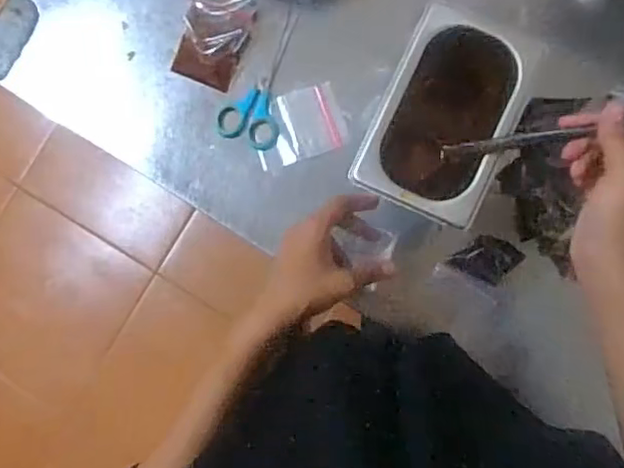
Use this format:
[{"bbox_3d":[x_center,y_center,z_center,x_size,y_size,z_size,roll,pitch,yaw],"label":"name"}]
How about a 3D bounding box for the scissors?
[{"bbox_3d":[-0.059,-0.171,0.677,0.065,0.008,0.153,10,87,3],"label":"scissors"}]

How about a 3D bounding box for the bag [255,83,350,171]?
[{"bbox_3d":[-0.014,-0.116,0.672,0.095,0.011,0.072,-18,89,-3],"label":"bag"}]

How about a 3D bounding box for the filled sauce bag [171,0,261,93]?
[{"bbox_3d":[-0.096,-0.245,0.658,0.080,0.037,0.169,12,87,3],"label":"filled sauce bag"}]

